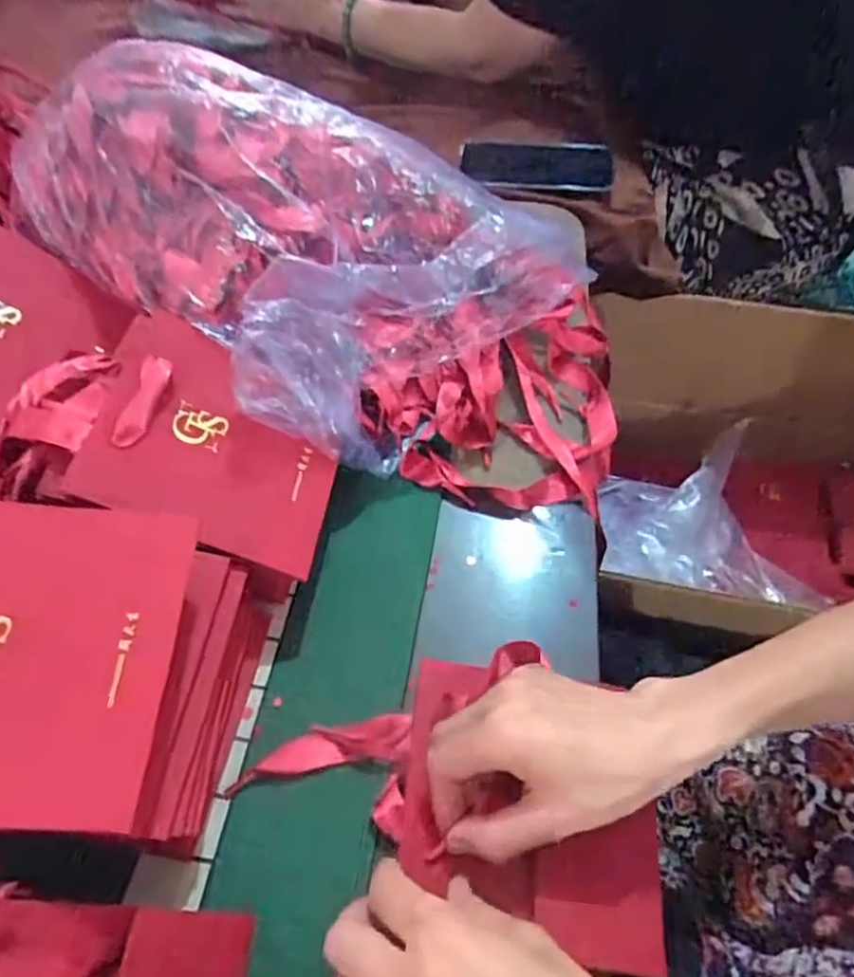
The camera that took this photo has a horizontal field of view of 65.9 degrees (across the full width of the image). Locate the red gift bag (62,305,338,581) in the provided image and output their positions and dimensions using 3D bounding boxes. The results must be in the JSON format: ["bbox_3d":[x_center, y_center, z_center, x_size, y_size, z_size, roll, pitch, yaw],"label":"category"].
[{"bbox_3d":[-0.127,-0.030,0.407,0.146,0.022,0.140,24,54,-21],"label":"red gift bag"}]

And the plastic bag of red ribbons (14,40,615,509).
[{"bbox_3d":[-0.109,-0.162,0.460,0.395,0.152,0.224,31,57,-8],"label":"plastic bag of red ribbons"}]

